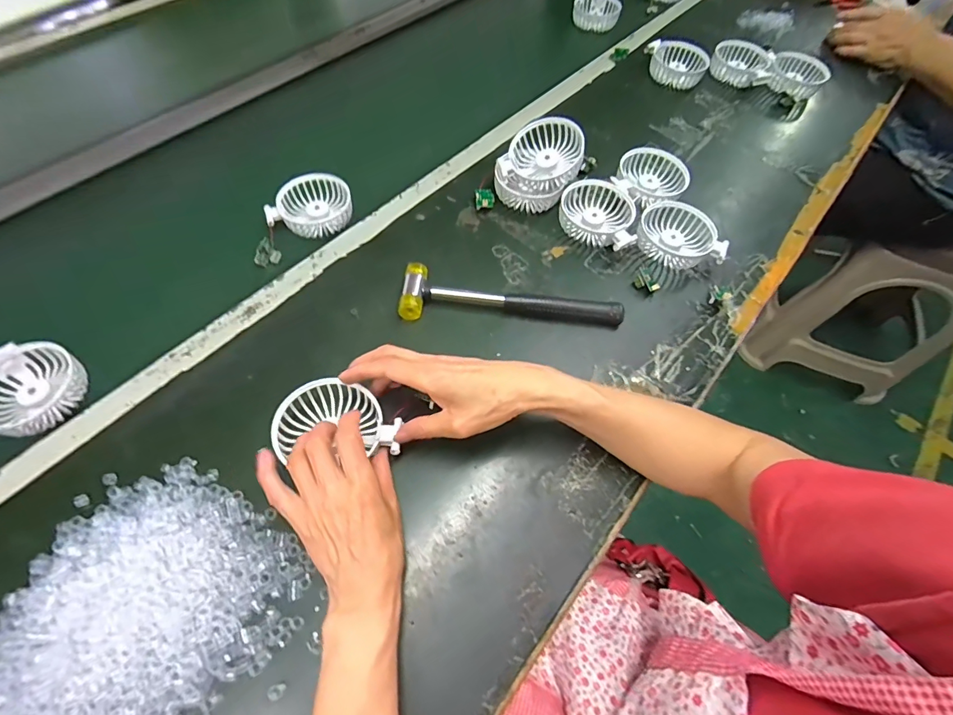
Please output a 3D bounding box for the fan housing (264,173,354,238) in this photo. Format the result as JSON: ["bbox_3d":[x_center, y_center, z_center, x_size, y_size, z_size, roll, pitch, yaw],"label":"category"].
[{"bbox_3d":[-0.215,-0.195,0.564,0.103,0.025,0.083,-17,64,-13],"label":"fan housing"}]

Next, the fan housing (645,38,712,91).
[{"bbox_3d":[0.334,-0.495,0.739,0.103,0.038,0.087,23,62,11],"label":"fan housing"}]

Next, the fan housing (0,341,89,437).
[{"bbox_3d":[-0.438,0.028,0.428,0.091,0.027,0.087,2,61,-3],"label":"fan housing"}]

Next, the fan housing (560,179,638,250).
[{"bbox_3d":[0.150,-0.177,0.549,0.090,0.032,0.101,12,61,2],"label":"fan housing"}]

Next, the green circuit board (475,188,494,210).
[{"bbox_3d":[0.010,-0.201,0.555,0.023,0.009,0.030,0,66,-11],"label":"green circuit board"}]

